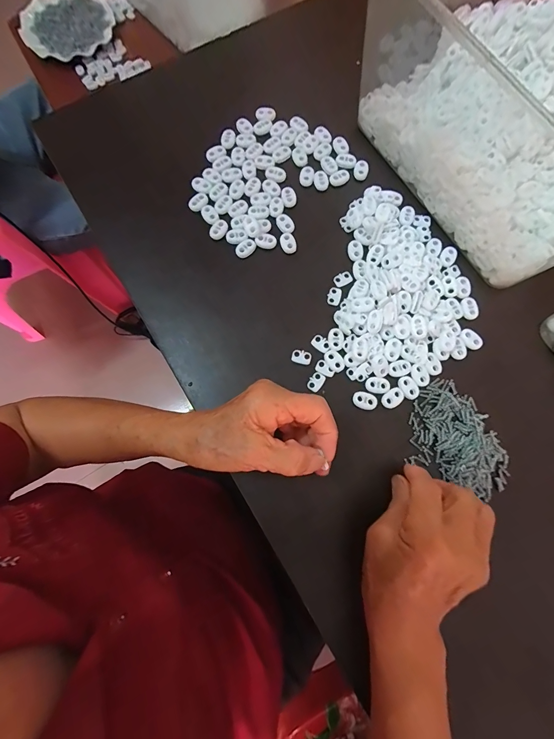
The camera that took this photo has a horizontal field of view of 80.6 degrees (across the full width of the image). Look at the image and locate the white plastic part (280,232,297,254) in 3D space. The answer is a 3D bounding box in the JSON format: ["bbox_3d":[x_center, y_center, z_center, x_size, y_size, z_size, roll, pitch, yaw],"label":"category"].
[{"bbox_3d":[0.012,-0.131,0.340,0.016,0.006,0.020,-19,79,-4],"label":"white plastic part"}]

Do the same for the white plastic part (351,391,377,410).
[{"bbox_3d":[0.082,0.029,0.307,0.024,0.005,0.015,19,79,4],"label":"white plastic part"}]

